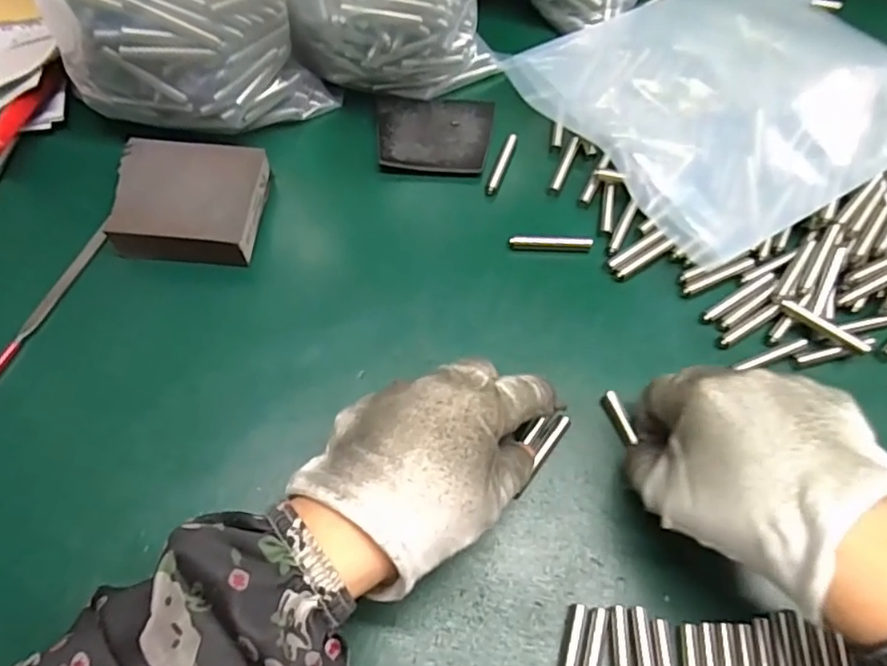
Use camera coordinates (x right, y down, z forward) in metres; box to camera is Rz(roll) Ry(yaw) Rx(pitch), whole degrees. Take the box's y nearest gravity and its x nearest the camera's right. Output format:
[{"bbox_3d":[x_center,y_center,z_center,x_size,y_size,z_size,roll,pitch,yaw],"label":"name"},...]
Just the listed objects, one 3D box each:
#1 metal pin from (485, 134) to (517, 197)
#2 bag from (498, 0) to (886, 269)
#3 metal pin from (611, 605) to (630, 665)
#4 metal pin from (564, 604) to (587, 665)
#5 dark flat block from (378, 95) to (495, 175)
[{"bbox_3d":[0.038,-0.109,0.394,0.008,0.006,0.050,18,64,10],"label":"metal pin"},{"bbox_3d":[0.200,-0.162,0.404,0.267,0.027,0.189,-28,67,-14],"label":"bag"},{"bbox_3d":[0.076,0.142,0.259,0.007,0.004,0.048,3,62,2],"label":"metal pin"},{"bbox_3d":[0.054,0.142,0.261,0.005,0.005,0.048,15,63,8],"label":"metal pin"},{"bbox_3d":[-0.005,-0.133,0.401,0.074,0.007,0.063,0,62,0],"label":"dark flat block"}]

